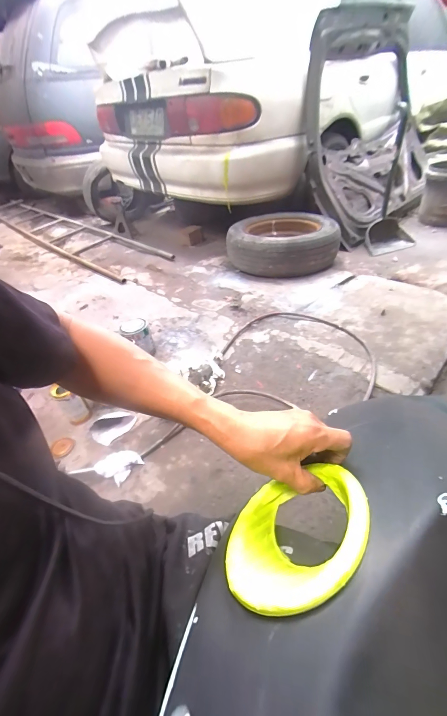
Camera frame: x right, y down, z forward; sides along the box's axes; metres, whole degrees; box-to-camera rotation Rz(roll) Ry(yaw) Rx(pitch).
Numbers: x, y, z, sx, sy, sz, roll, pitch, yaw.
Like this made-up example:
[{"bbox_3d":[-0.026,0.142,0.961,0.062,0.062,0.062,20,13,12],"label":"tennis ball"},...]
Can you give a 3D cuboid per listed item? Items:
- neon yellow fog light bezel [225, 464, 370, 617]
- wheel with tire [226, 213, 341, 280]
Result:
[{"bbox_3d":[0.075,0.169,0.302,0.141,0.038,0.177,-21,7,47],"label":"neon yellow fog light bezel"},{"bbox_3d":[0.305,-0.620,1.668,0.551,0.186,0.511,-3,40,6],"label":"wheel with tire"}]

